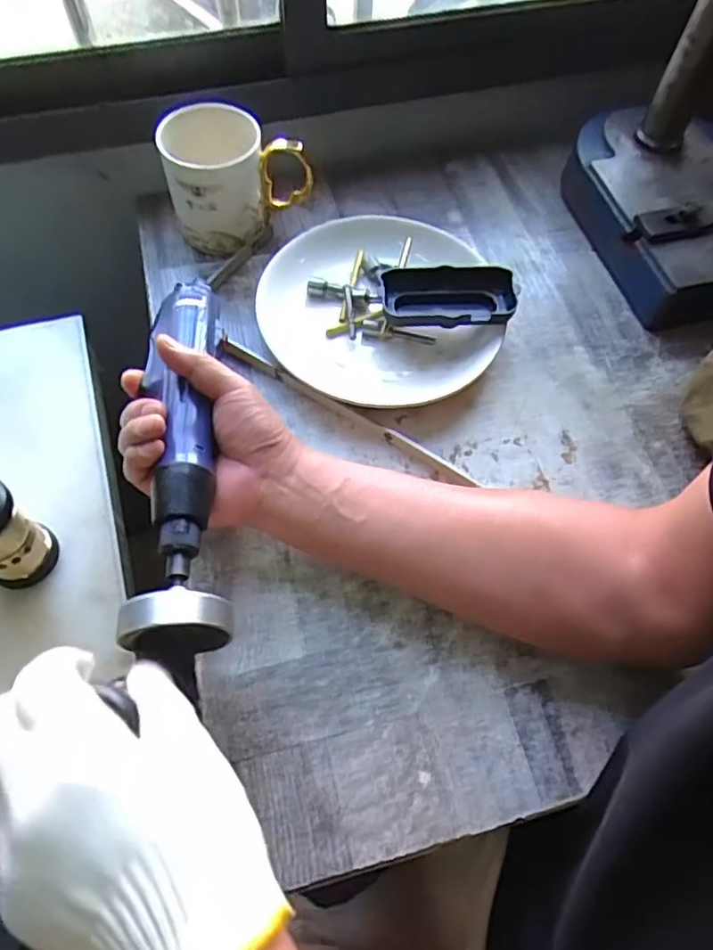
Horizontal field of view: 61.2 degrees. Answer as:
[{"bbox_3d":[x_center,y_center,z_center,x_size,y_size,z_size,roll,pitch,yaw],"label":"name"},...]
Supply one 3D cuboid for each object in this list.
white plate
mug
[{"bbox_3d":[0.012,-0.144,0.508,0.186,0.034,0.165,-8,63,-7],"label":"white plate"},{"bbox_3d":[-0.103,-0.260,0.534,0.118,0.095,0.083,-5,62,-6],"label":"mug"}]

